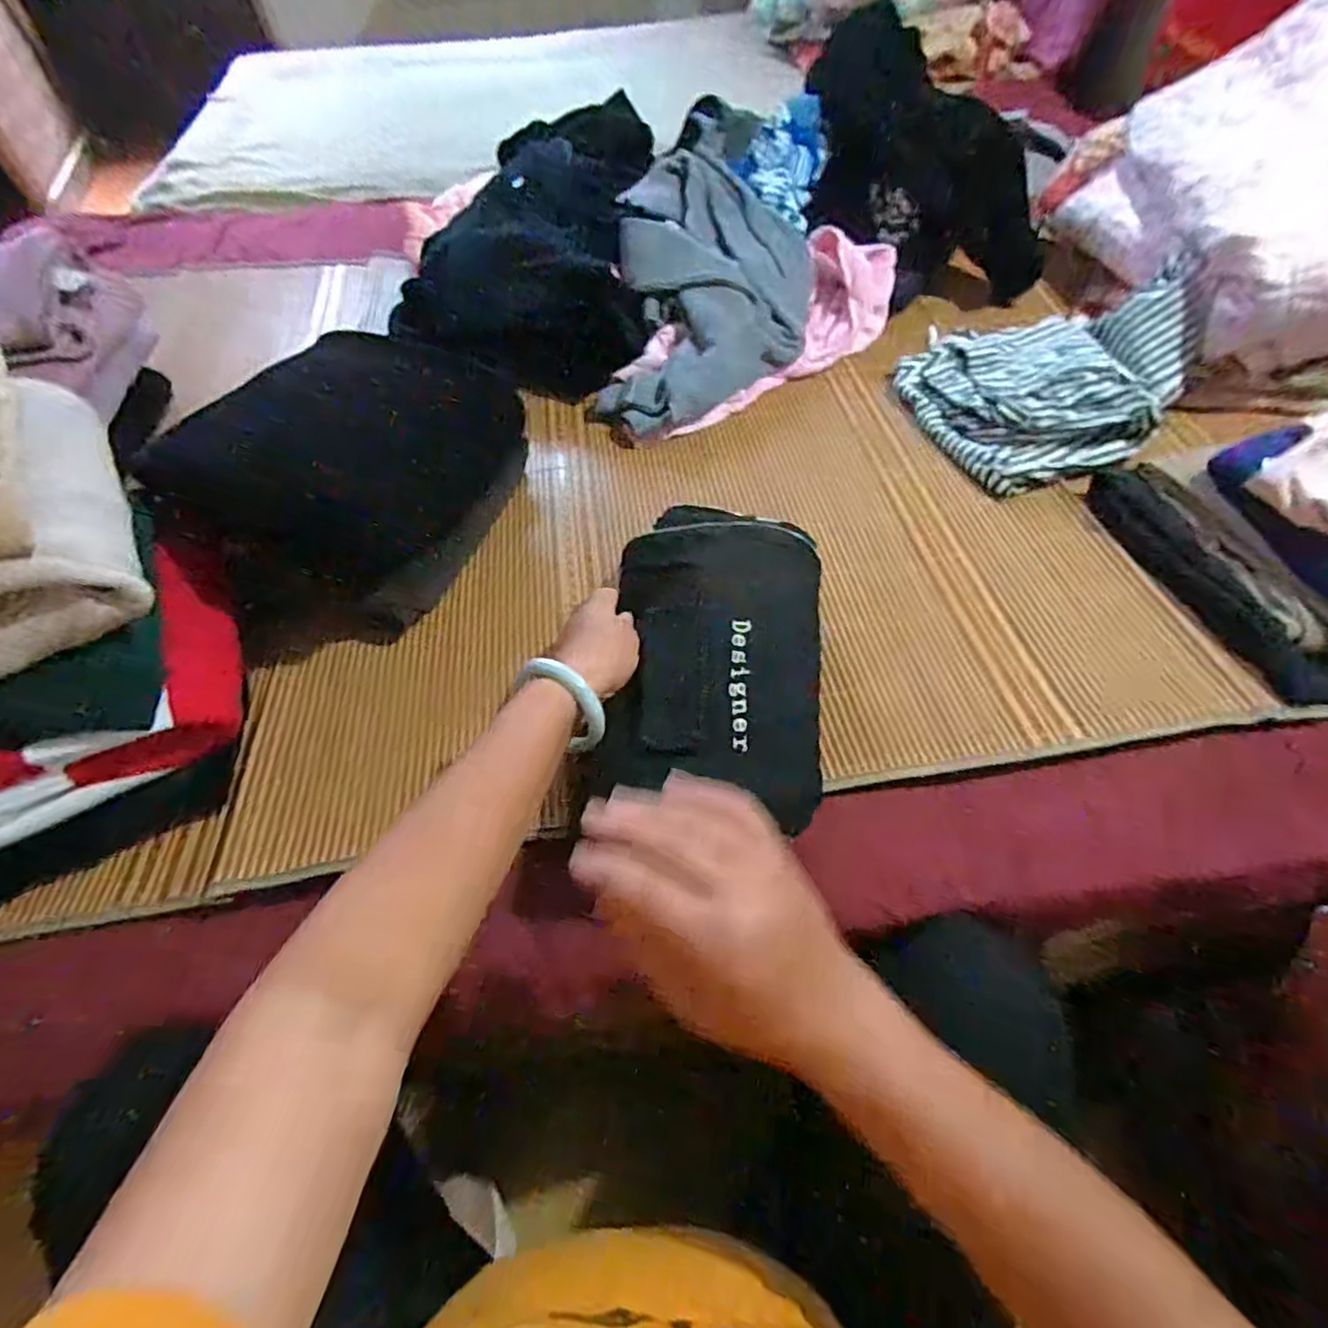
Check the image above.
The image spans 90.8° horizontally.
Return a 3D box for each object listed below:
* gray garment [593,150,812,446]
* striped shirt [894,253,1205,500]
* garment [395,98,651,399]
[{"bbox_3d":[0.059,-0.460,0.808,0.242,0.114,0.434,4,56,5],"label":"gray garment"},{"bbox_3d":[0.443,-0.329,0.721,0.299,0.098,0.248,-14,56,-7],"label":"striped shirt"},{"bbox_3d":[-0.190,-0.531,0.838,0.324,0.146,0.361,-1,56,2],"label":"garment"}]

